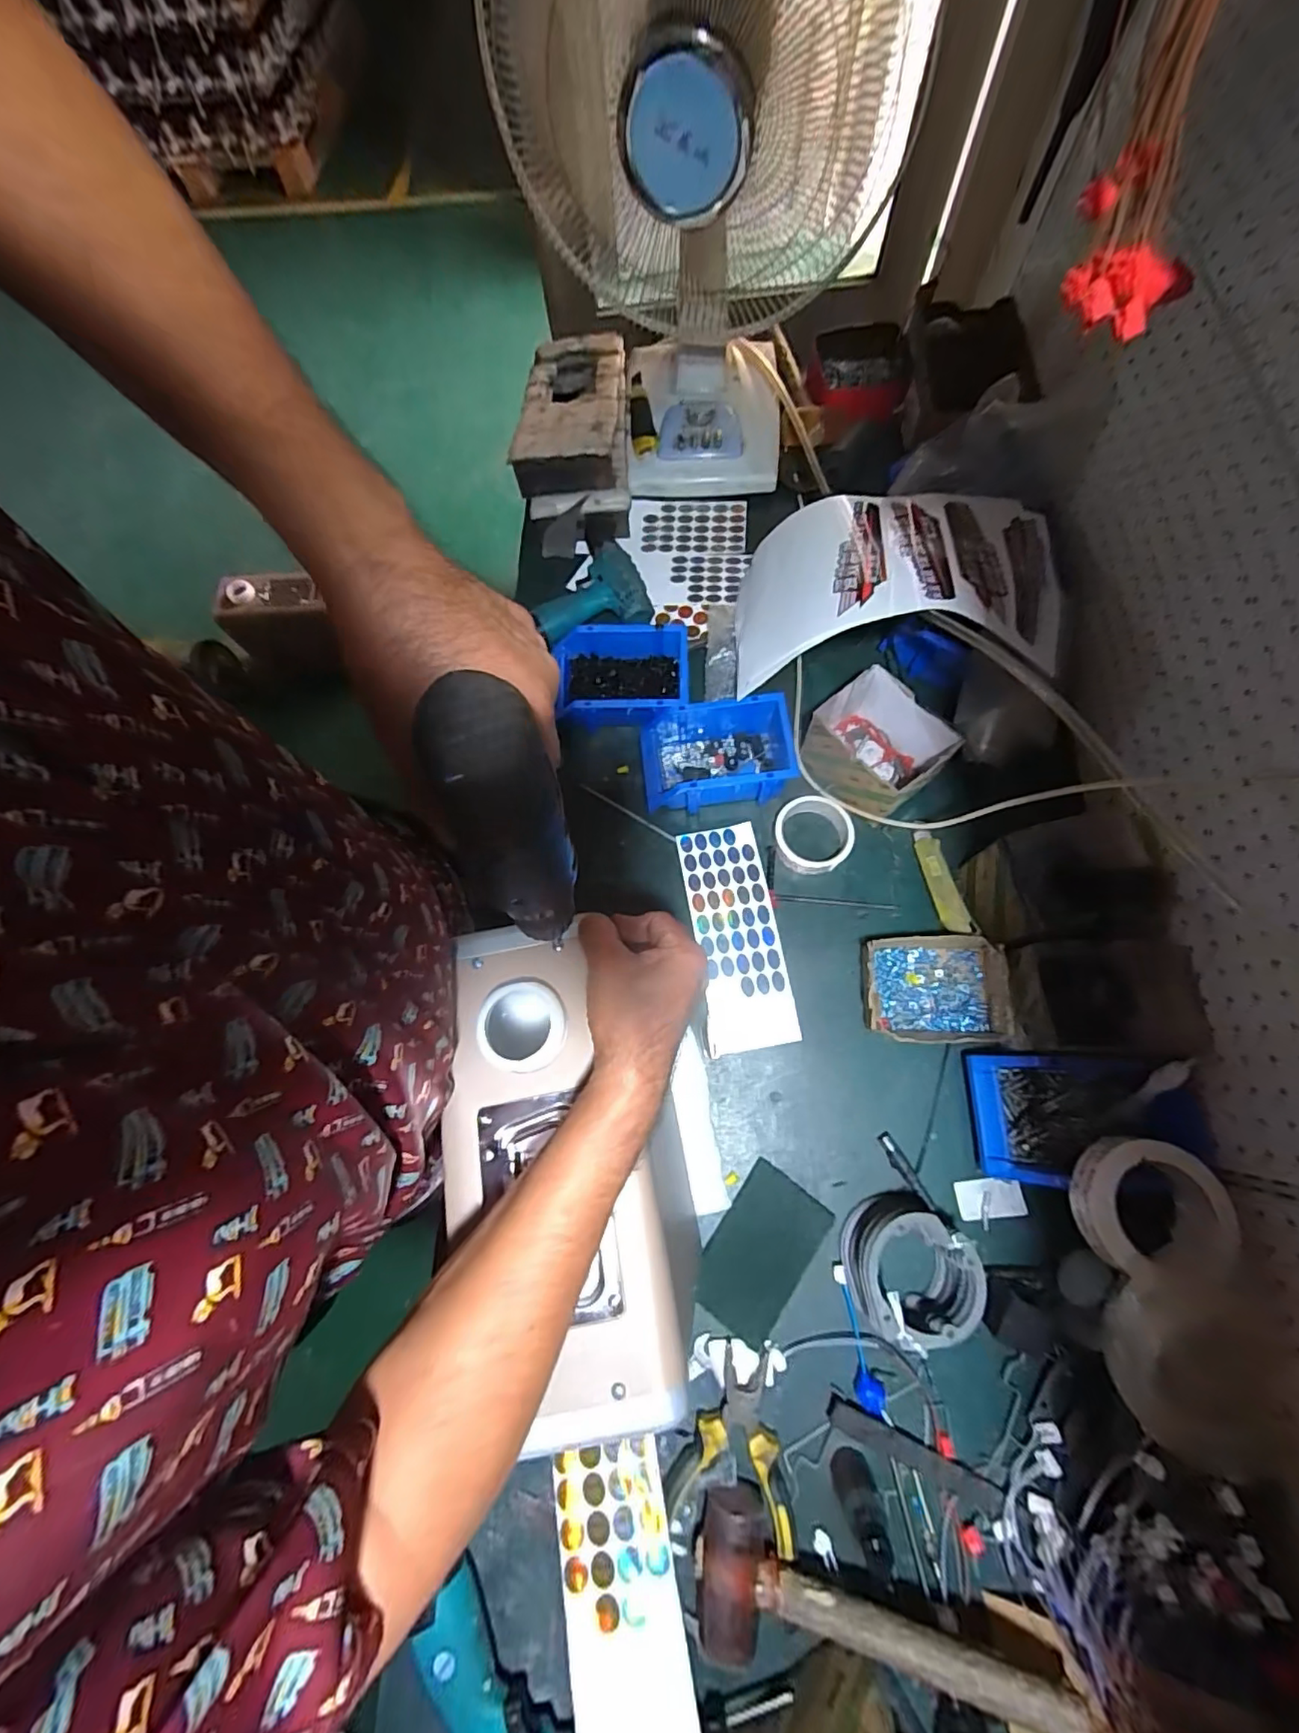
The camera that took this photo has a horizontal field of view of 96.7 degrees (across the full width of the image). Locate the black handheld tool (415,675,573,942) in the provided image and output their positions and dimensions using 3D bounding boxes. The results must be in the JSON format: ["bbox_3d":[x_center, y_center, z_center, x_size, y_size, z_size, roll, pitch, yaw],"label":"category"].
[{"bbox_3d":[-0.065,-0.014,0.279,0.050,0.147,0.038,-1,52,2],"label":"black handheld tool"}]

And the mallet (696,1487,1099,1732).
[{"bbox_3d":[0.172,0.599,0.450,0.283,0.051,0.106,-1,71,21],"label":"mallet"}]

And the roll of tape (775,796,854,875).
[{"bbox_3d":[0.199,-0.039,0.703,0.090,0.033,0.091,-1,72,2],"label":"roll of tape"}]

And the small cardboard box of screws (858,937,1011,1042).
[{"bbox_3d":[0.302,0.134,0.625,0.140,0.060,0.108,-1,72,2],"label":"small cardboard box of screws"}]

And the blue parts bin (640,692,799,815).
[{"bbox_3d":[0.085,-0.137,0.724,0.191,0.074,0.115,-5,72,1],"label":"blue parts bin"}]

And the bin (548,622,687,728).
[{"bbox_3d":[-0.039,-0.239,0.759,0.179,0.080,0.115,-1,72,2],"label":"bin"}]

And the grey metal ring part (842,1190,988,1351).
[{"bbox_3d":[0.241,0.375,0.539,0.108,0.074,0.103,-23,72,-5],"label":"grey metal ring part"}]

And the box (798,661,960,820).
[{"bbox_3d":[0.272,-0.140,0.702,0.117,0.093,0.144,-43,75,-11],"label":"box"}]

